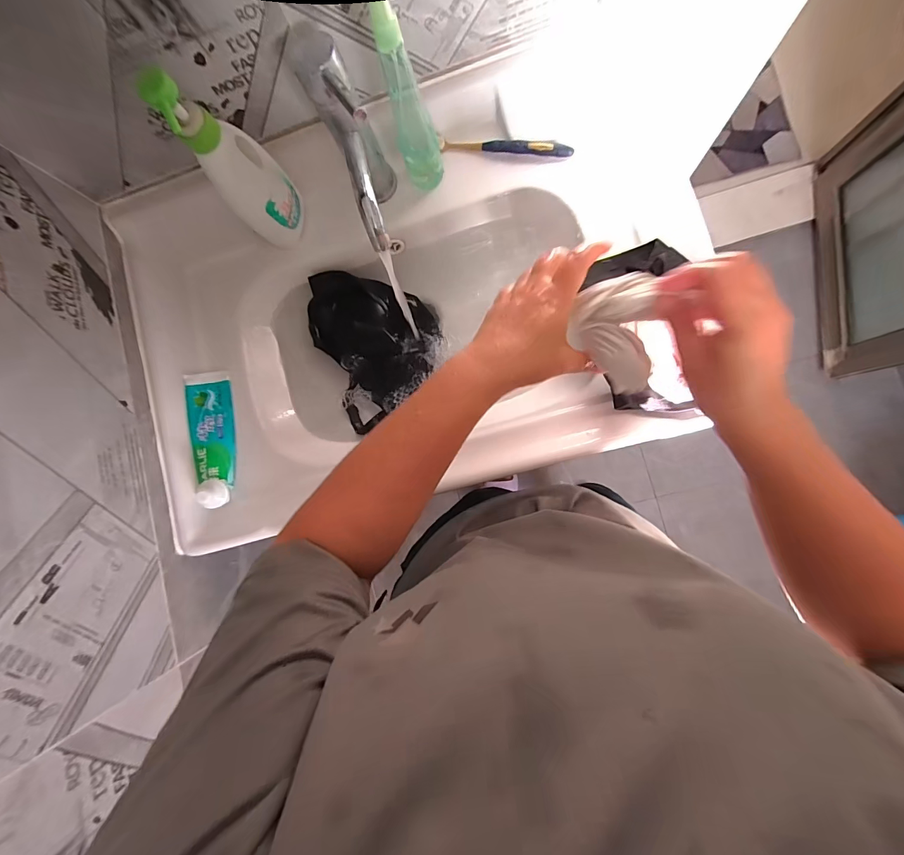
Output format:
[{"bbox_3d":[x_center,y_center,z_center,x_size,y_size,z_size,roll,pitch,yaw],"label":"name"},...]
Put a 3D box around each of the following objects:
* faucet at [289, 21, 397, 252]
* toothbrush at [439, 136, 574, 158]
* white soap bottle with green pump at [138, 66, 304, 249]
[{"bbox_3d":[-0.093,-0.274,0.427,0.051,0.181,0.149,-20,84,6],"label":"faucet"},{"bbox_3d":[0.067,-0.354,0.499,0.167,0.018,0.015,7,88,8],"label":"toothbrush"},{"bbox_3d":[-0.230,-0.277,0.427,0.075,0.210,0.056,-43,82,3],"label":"white soap bottle with green pump"}]

